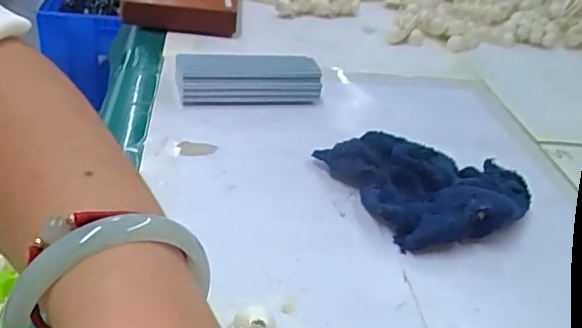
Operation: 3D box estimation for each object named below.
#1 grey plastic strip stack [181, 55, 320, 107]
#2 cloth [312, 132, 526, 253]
[{"bbox_3d":[-0.036,-0.071,0.485,0.115,0.033,0.044,-5,34,-20],"label":"grey plastic strip stack"},{"bbox_3d":[0.094,0.010,0.391,0.109,0.025,0.118,-10,37,-27],"label":"cloth"}]

